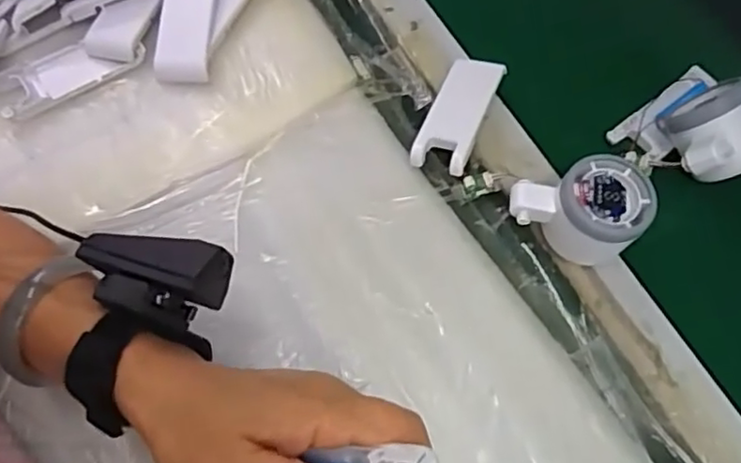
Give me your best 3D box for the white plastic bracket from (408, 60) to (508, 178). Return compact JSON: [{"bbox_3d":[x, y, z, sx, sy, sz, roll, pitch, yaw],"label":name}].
[{"bbox_3d":[0.063,-0.085,0.453,0.040,0.021,0.095,22,68,6],"label":"white plastic bracket"}]

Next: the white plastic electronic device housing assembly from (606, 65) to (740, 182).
[{"bbox_3d":[0.236,-0.075,0.439,0.093,0.063,0.085,-32,72,-15],"label":"white plastic electronic device housing assembly"}]

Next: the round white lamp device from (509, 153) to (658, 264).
[{"bbox_3d":[0.137,-0.010,0.410,0.082,0.052,0.057,-14,69,-9],"label":"round white lamp device"}]

